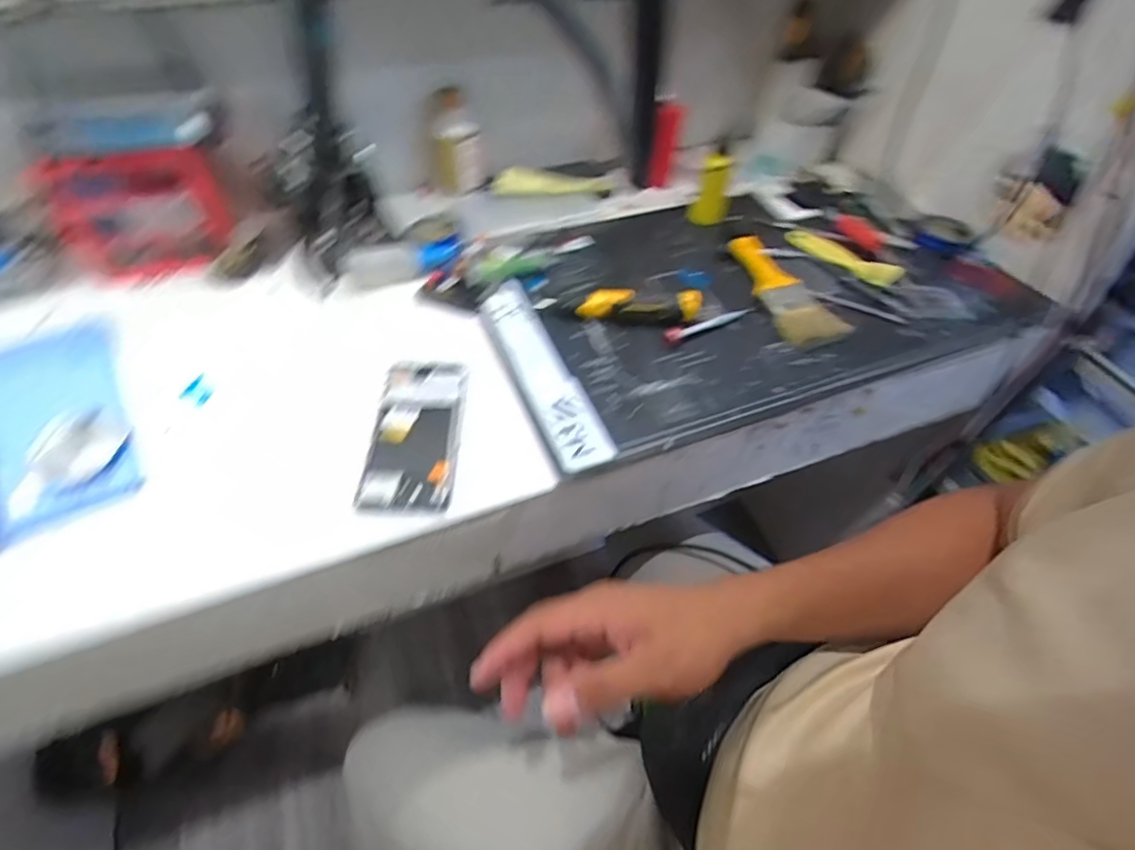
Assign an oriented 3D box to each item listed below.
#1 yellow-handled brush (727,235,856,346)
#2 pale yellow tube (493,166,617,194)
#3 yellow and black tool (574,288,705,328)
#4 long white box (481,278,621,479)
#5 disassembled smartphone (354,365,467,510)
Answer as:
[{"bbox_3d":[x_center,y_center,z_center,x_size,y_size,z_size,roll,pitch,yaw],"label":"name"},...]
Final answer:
[{"bbox_3d":[0.229,-0.145,0.611,0.064,0.022,0.158,-13,54,-14],"label":"yellow-handled brush"},{"bbox_3d":[-0.017,-0.304,0.713,0.149,0.033,0.024,-1,52,-6],"label":"pale yellow tube"},{"bbox_3d":[0.073,-0.117,0.576,0.119,0.029,0.032,2,52,-3],"label":"yellow and black tool"},{"bbox_3d":[-0.025,-0.056,0.537,0.049,0.008,0.237,-19,54,-12],"label":"long white box"},{"bbox_3d":[-0.128,0.003,0.484,0.071,0.008,0.155,1,52,-3],"label":"disassembled smartphone"}]

